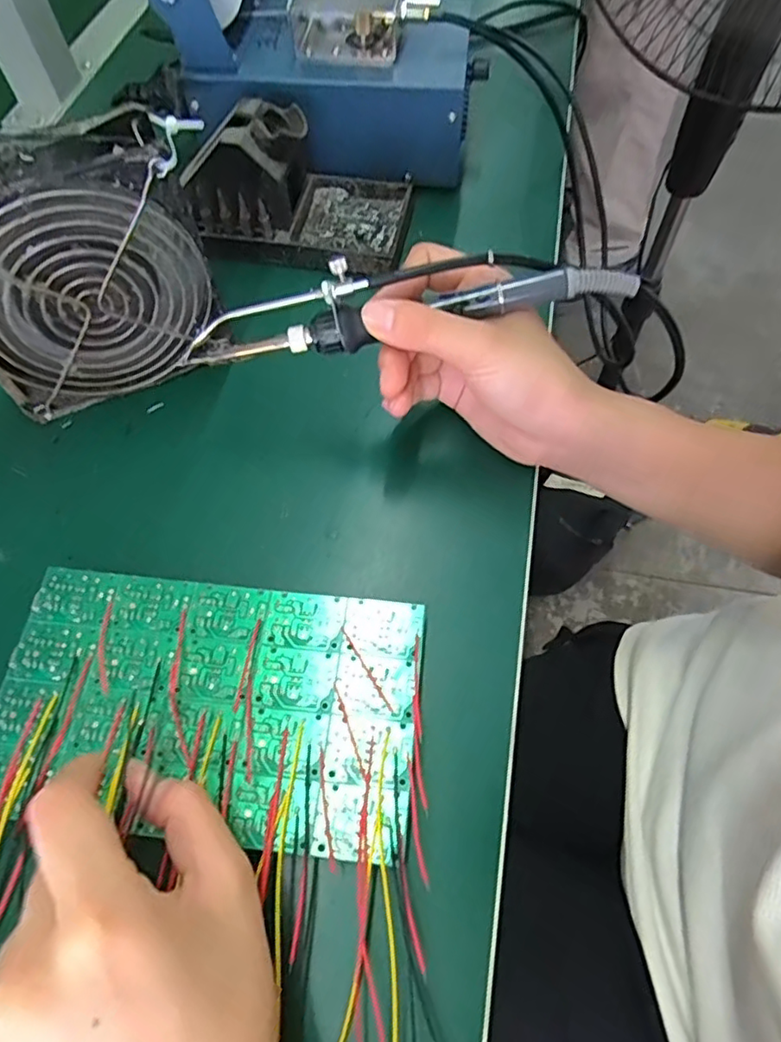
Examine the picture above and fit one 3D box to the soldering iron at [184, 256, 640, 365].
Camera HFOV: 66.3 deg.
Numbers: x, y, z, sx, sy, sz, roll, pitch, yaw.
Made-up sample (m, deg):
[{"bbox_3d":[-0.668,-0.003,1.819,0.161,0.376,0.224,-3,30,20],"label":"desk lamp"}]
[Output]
[{"bbox_3d":[0.004,-0.100,0.269,0.207,0.033,0.021,-7,62,6],"label":"soldering iron"}]

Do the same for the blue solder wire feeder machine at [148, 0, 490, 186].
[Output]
[{"bbox_3d":[-0.042,-0.310,0.385,0.204,0.125,0.119,12,63,7],"label":"blue solder wire feeder machine"}]

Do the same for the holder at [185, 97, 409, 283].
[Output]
[{"bbox_3d":[-0.056,-0.213,0.373,0.128,0.067,0.083,5,62,4],"label":"holder"}]

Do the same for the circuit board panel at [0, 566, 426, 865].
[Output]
[{"bbox_3d":[-0.077,0.074,0.249,0.171,0.004,0.100,5,62,4],"label":"circuit board panel"}]

